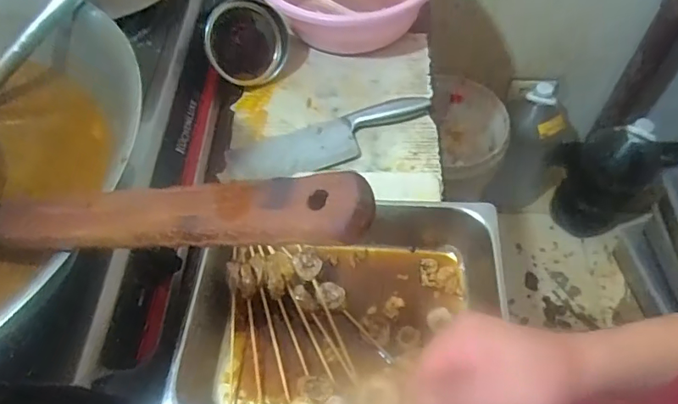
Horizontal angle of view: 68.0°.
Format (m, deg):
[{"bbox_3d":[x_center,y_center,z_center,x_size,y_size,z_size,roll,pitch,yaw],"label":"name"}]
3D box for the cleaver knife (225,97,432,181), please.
[{"bbox_3d":[-0.009,-0.090,0.700,0.294,0.016,0.083,-17,56,-10],"label":"cleaver knife"}]

